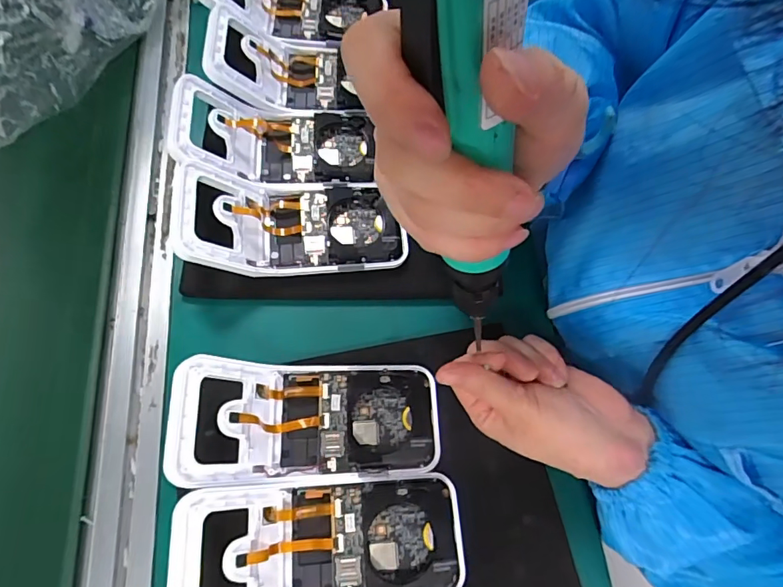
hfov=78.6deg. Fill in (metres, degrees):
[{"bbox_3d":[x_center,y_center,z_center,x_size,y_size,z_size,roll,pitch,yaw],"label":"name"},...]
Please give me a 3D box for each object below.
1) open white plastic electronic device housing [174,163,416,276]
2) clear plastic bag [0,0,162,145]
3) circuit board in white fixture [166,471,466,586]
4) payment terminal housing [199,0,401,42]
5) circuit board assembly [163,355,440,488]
[{"bbox_3d":[-0.072,-0.059,0.364,0.164,0.054,0.079,-6,69,-4],"label":"open white plastic electronic device housing"},{"bbox_3d":[-0.301,-0.229,0.429,0.072,0.053,0.214,35,72,11],"label":"clear plastic bag"},{"bbox_3d":[-0.038,0.150,0.284,0.165,0.062,0.079,-4,70,-1],"label":"circuit board in white fixture"},{"bbox_3d":[-0.085,-0.277,0.456,0.185,0.042,0.091,-4,69,-21],"label":"payment terminal housing"},{"bbox_3d":[-0.052,0.082,0.309,0.167,0.062,0.082,-10,71,-3],"label":"circuit board assembly"}]

